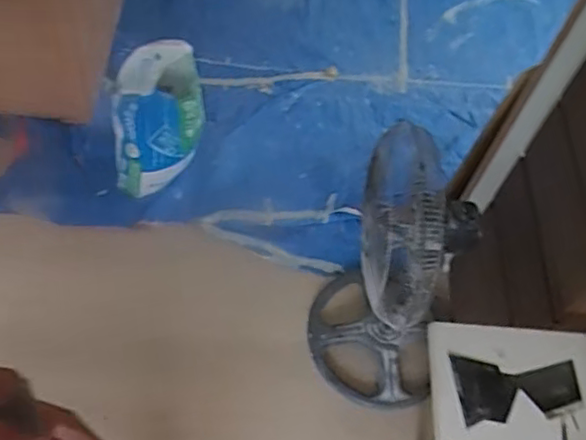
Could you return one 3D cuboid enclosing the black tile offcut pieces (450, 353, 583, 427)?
[{"bbox_3d":[0.439,0.324,1.220,0.242,0.017,0.122,-3,59,-8],"label":"black tile offcut pieces"}]

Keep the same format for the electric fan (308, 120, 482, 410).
[{"bbox_3d":[0.252,0.187,1.682,0.362,0.851,0.455,11,58,1],"label":"electric fan"}]

